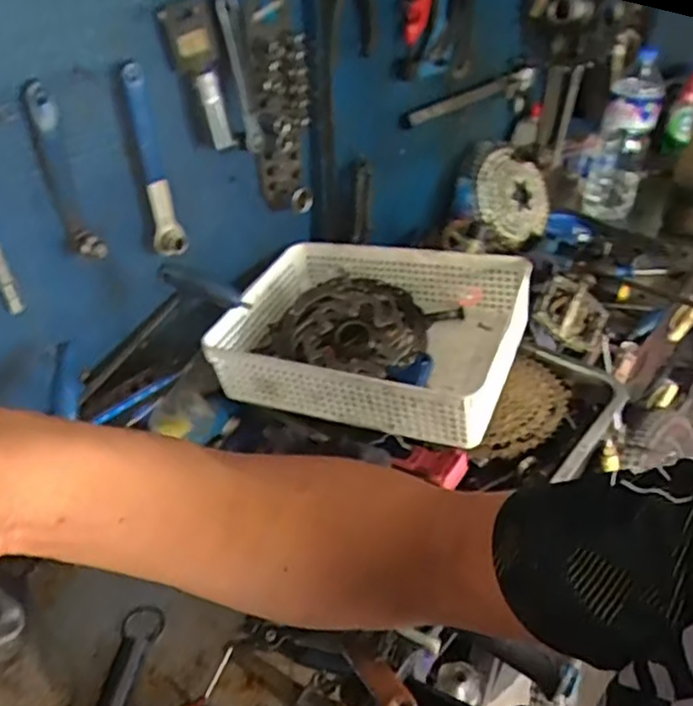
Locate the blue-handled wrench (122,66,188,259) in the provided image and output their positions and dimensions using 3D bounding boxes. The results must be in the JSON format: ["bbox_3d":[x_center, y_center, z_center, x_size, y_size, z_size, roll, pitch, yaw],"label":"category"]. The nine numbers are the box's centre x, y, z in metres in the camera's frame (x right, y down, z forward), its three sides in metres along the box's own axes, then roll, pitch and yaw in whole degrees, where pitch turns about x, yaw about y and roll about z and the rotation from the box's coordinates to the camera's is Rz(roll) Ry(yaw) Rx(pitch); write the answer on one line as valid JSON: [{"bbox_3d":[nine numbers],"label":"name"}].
[{"bbox_3d":[-0.191,-0.189,0.668,0.031,0.189,0.023,-17,41,-20],"label":"blue-handled wrench"}]

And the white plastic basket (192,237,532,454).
[{"bbox_3d":[0.026,-0.030,0.779,0.334,0.102,0.245,15,41,19],"label":"white plastic basket"}]

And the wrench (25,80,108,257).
[{"bbox_3d":[-0.257,-0.163,0.604,0.025,0.151,0.050,-22,43,-25],"label":"wrench"}]

